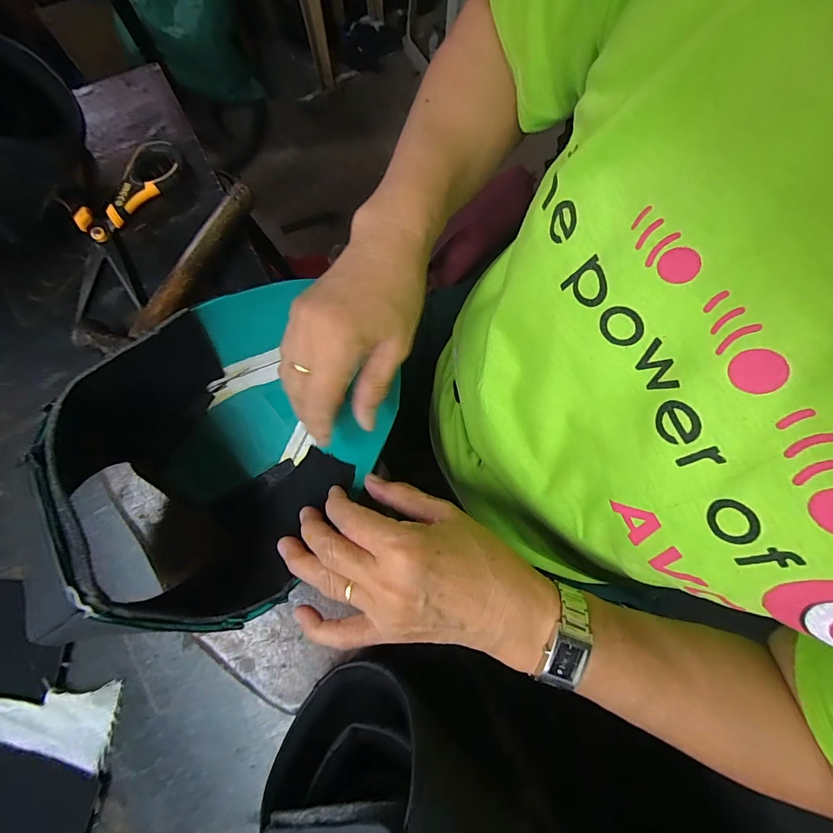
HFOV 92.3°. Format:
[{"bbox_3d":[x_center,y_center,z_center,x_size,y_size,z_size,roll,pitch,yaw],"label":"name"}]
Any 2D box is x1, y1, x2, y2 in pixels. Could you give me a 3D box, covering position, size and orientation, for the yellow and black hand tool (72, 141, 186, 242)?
[{"bbox_3d":[-0.262,-0.209,0.367,0.040,0.013,0.112,39,80,8],"label":"yellow and black hand tool"}]

